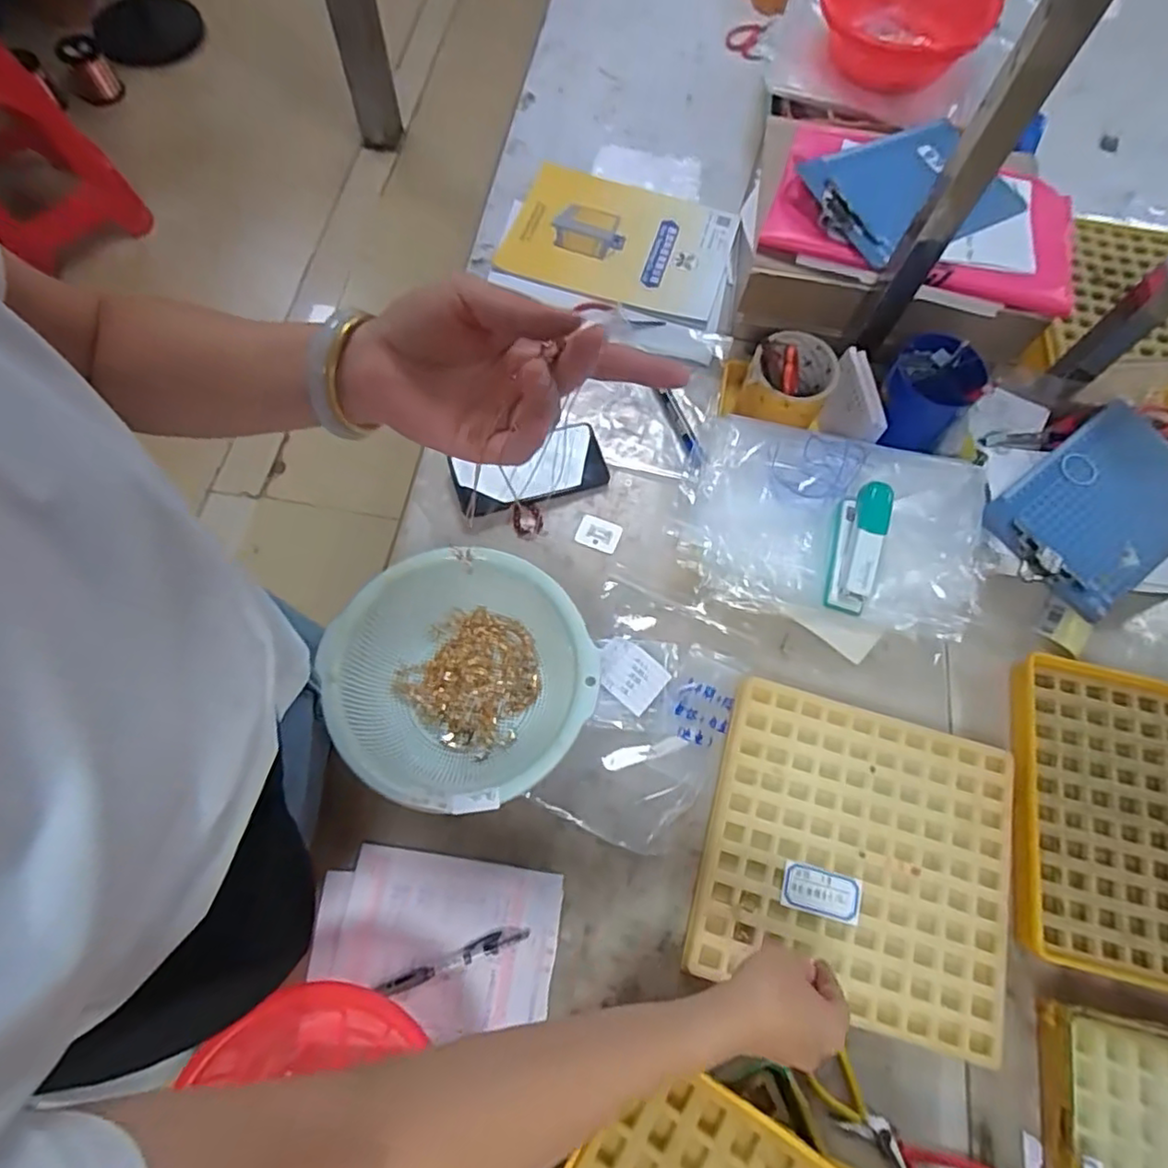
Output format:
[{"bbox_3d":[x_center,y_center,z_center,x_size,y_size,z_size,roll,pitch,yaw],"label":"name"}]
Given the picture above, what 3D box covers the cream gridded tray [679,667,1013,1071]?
[{"bbox_3d":[0.243,0.239,0.563,0.258,0.013,0.253,15,68,6],"label":"cream gridded tray"}]

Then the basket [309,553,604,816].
[{"bbox_3d":[-0.108,0.089,0.583,0.218,0.097,0.217,0,68,0],"label":"basket"}]

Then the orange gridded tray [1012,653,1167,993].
[{"bbox_3d":[0.544,0.226,0.587,0.283,0.032,0.270,12,68,4],"label":"orange gridded tray"}]

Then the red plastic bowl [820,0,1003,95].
[{"bbox_3d":[0.413,-0.736,0.827,0.206,0.090,0.206,1,69,-2],"label":"red plastic bowl"}]

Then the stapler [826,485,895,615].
[{"bbox_3d":[0.264,-0.034,0.615,0.032,0.060,0.120,16,69,4],"label":"stapler"}]

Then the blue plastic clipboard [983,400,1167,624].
[{"bbox_3d":[0.534,-0.079,0.660,0.222,0.033,0.147,-37,73,-14],"label":"blue plastic clipboard"}]

